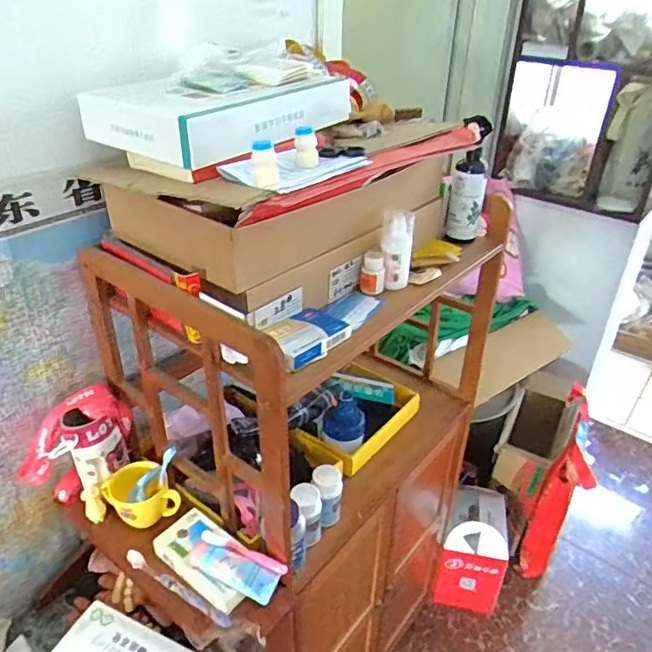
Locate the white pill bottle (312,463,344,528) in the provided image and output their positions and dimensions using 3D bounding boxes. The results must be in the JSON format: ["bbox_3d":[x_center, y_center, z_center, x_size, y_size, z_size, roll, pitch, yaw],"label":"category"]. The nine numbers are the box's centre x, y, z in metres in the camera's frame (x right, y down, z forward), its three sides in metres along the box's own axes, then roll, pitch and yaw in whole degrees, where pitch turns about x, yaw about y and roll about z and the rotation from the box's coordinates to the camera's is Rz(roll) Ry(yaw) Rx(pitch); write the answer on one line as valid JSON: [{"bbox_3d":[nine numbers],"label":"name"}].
[{"bbox_3d":[0.002,0.283,0.925,0.050,0.100,0.057,1,33,0],"label":"white pill bottle"}]

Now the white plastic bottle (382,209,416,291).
[{"bbox_3d":[0.104,-0.109,0.828,0.043,0.111,0.039,4,33,4],"label":"white plastic bottle"}]

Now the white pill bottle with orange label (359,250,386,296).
[{"bbox_3d":[0.068,-0.078,0.826,0.034,0.056,0.030,4,33,4],"label":"white pill bottle with orange label"}]

